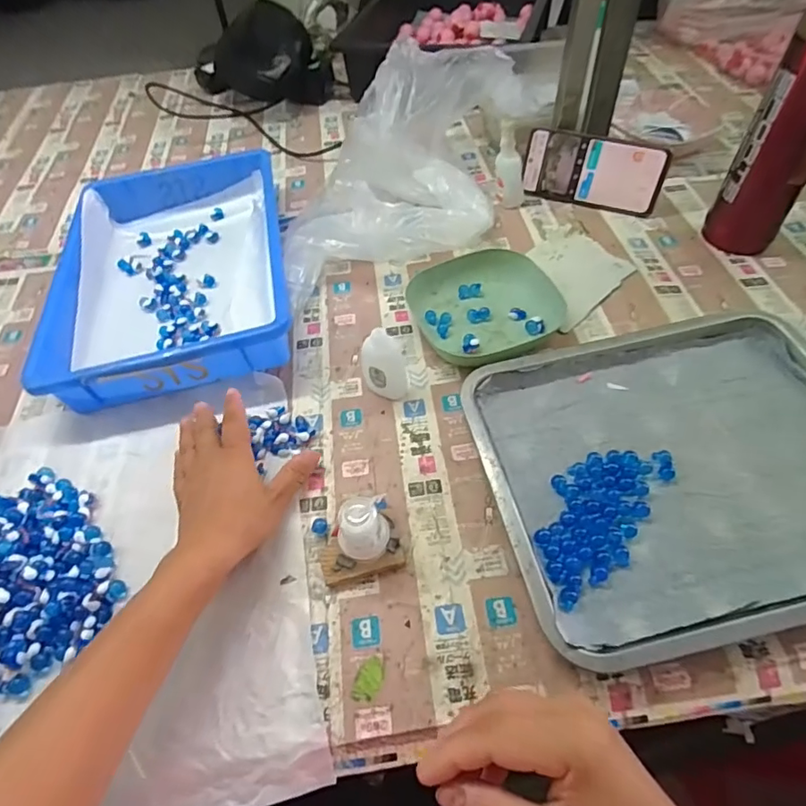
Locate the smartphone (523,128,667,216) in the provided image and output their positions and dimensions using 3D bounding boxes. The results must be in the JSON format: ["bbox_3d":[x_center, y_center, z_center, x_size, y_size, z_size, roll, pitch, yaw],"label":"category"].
[{"bbox_3d":[0.231,-0.281,0.639,0.162,0.076,0.008,17,34,15],"label":"smartphone"}]

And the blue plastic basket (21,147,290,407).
[{"bbox_3d":[-0.263,-0.165,0.603,0.245,0.066,0.374,-12,55,-6],"label":"blue plastic basket"}]

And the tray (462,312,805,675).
[{"bbox_3d":[0.237,0.043,0.421,0.333,0.027,0.262,-12,55,-6],"label":"tray"}]

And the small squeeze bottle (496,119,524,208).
[{"bbox_3d":[0.134,-0.293,0.645,0.036,0.098,0.028,10,55,9],"label":"small squeeze bottle"}]

